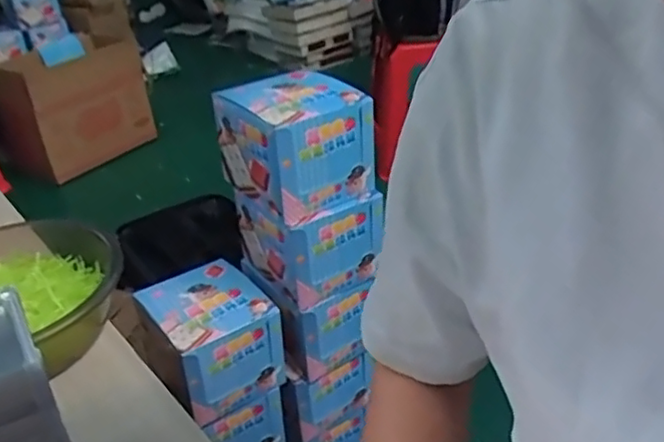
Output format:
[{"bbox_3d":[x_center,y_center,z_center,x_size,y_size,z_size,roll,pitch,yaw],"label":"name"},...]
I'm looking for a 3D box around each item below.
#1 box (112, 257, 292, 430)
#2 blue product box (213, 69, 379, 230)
[{"bbox_3d":[-0.168,0.157,0.888,0.146,0.131,0.164,-24,36,-30],"label":"box"},{"bbox_3d":[-0.048,-0.108,0.847,0.156,0.129,0.179,-23,35,-26],"label":"blue product box"}]

